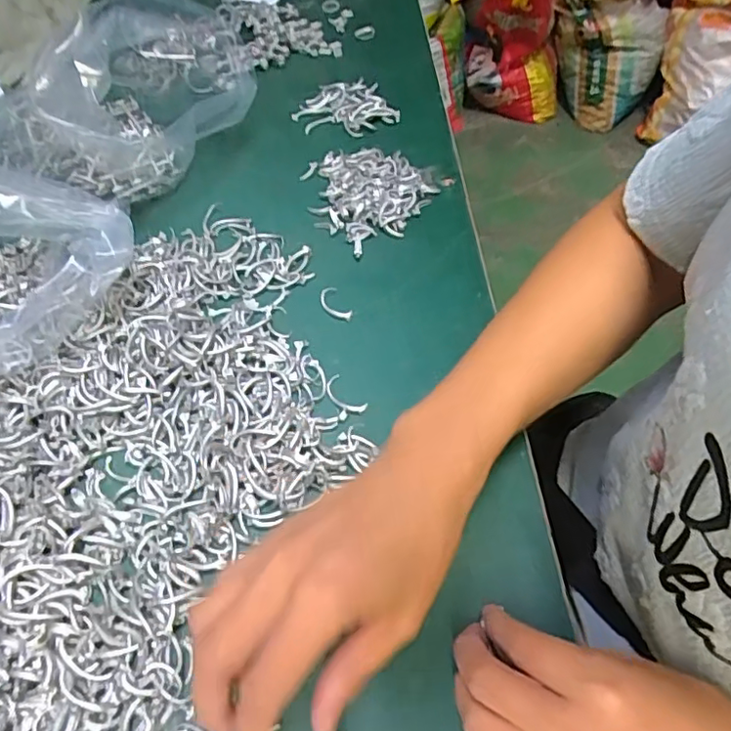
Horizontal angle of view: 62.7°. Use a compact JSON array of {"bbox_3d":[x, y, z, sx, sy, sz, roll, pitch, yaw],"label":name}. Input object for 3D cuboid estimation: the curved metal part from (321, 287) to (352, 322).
[{"bbox_3d":[-0.021,-0.041,0.407,0.015,0.004,0.030,-24,58,-15],"label":"curved metal part"}]

